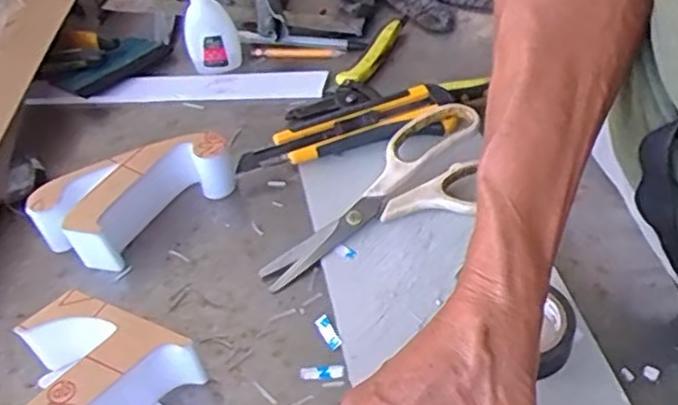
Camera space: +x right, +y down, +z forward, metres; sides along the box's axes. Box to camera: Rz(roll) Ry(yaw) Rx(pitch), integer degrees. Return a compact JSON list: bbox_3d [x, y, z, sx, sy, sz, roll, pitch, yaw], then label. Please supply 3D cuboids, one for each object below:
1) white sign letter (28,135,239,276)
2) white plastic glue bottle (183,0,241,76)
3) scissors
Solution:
[{"bbox_3d":[-0.144,-0.006,0.493,0.127,0.042,0.062,-37,53,-25],"label":"white sign letter"},{"bbox_3d":[-0.115,-0.167,0.585,0.044,0.127,0.021,-18,47,-9],"label":"white plastic glue bottle"},{"bbox_3d":[0.037,-0.001,0.468,0.076,0.032,0.184,30,56,32],"label":"scissors"}]

